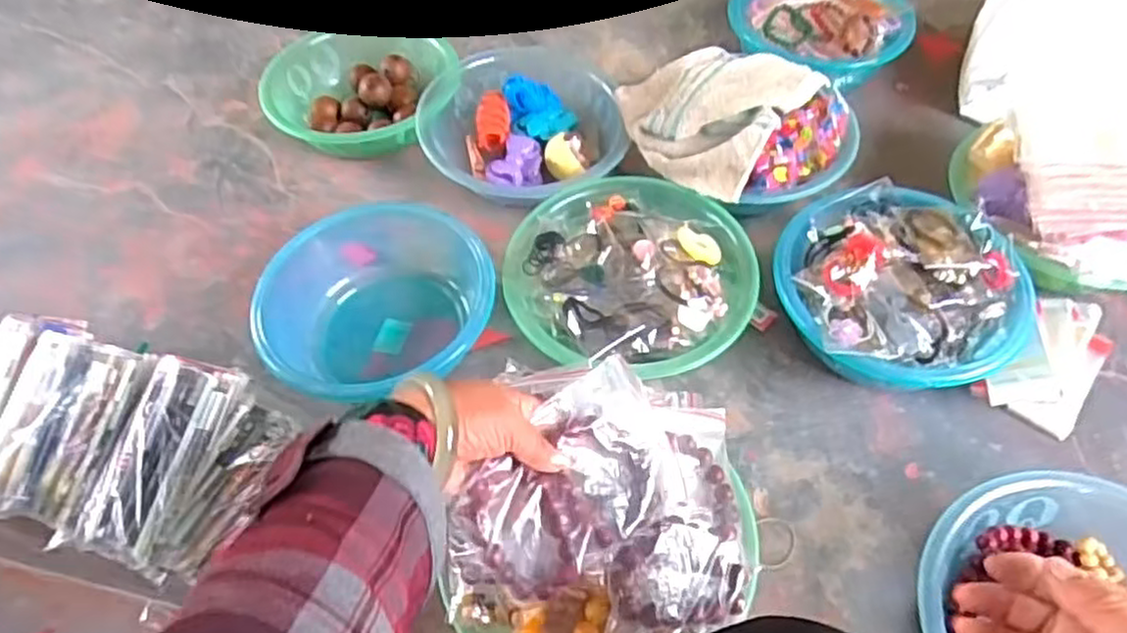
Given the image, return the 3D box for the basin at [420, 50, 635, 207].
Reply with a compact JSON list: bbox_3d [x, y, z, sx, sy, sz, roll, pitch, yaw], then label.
[{"bbox_3d":[-0.052,-0.218,0.873,0.226,0.085,0.218,-1,53,1],"label":"basin"}]

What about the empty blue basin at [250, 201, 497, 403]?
[{"bbox_3d":[-0.187,-0.018,0.729,0.215,0.083,0.229,-1,53,1],"label":"empty blue basin"}]

